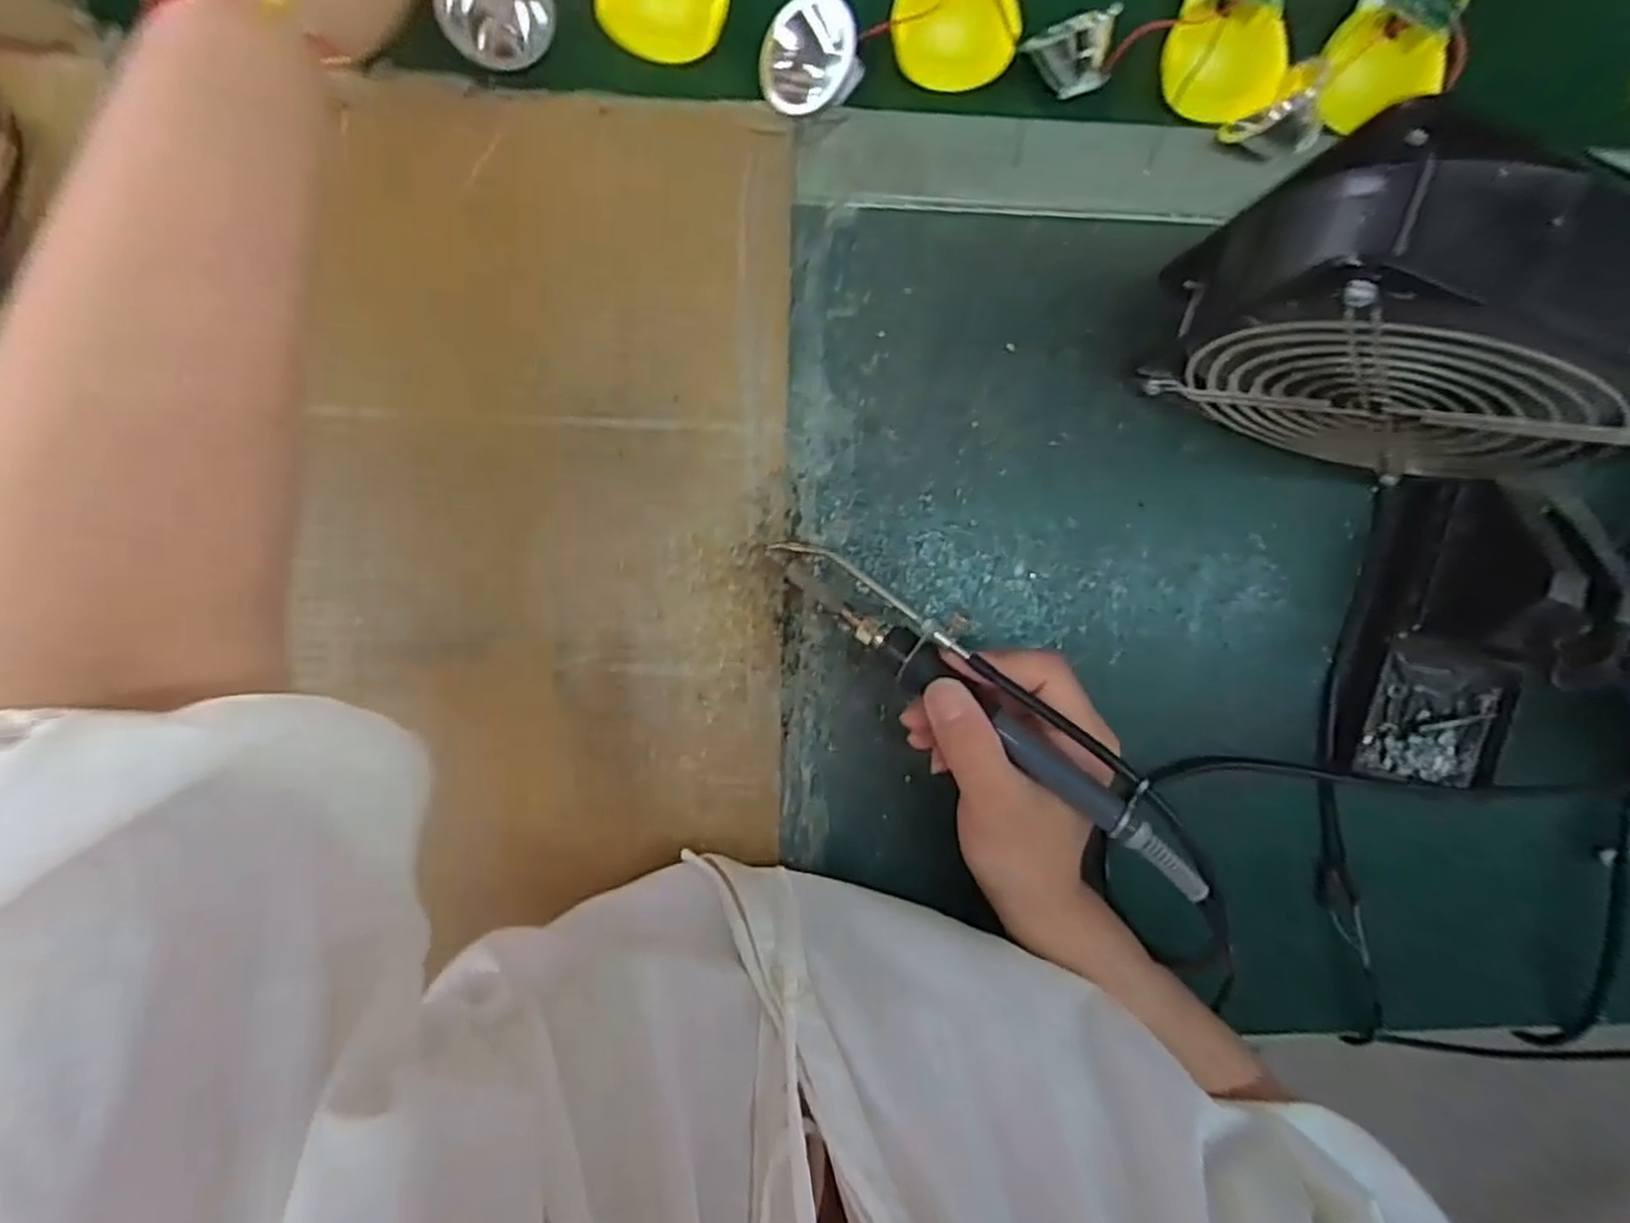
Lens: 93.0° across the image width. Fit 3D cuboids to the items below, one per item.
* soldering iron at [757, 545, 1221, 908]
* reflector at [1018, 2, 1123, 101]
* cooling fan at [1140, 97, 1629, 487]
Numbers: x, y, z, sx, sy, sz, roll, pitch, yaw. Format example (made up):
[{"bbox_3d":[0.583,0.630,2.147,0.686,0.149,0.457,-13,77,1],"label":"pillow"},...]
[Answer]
[{"bbox_3d":[0.064,0.031,0.297,0.201,0.020,0.029,40,90,16],"label":"soldering iron"},{"bbox_3d":[0.111,-0.239,0.332,0.034,0.025,0.023,-10,94,-4],"label":"reflector"},{"bbox_3d":[0.210,-0.100,0.286,0.141,0.155,0.058,23,92,-5],"label":"cooling fan"}]

